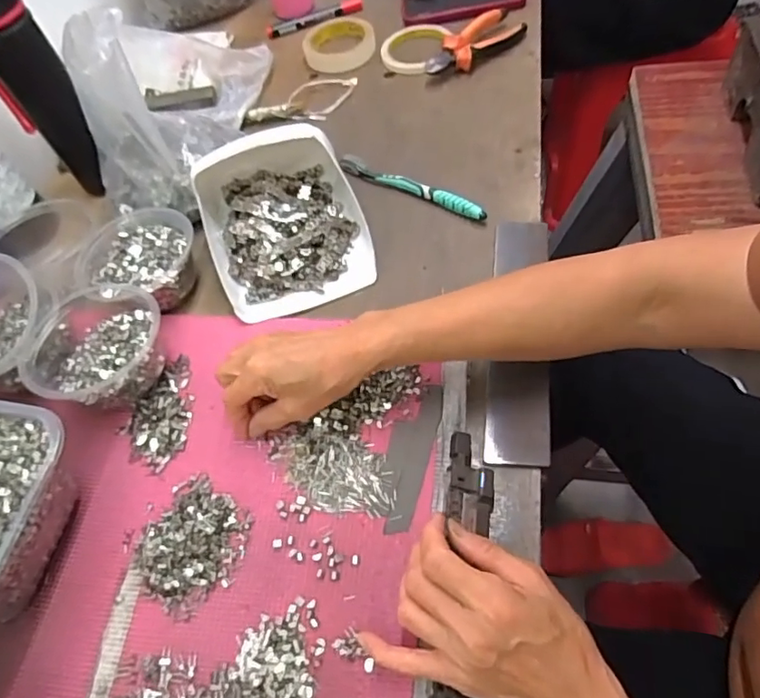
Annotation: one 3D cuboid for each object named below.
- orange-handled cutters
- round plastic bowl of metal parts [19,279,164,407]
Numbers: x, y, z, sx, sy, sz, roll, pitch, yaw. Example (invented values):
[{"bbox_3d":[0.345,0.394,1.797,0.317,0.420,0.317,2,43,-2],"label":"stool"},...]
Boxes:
[{"bbox_3d":[0.121,-0.384,0.705,0.133,0.035,0.050,-39,59,-14],"label":"orange-handled cutters"},{"bbox_3d":[-0.250,-0.002,0.492,0.122,0.045,0.113,-2,58,3],"label":"round plastic bowl of metal parts"}]

